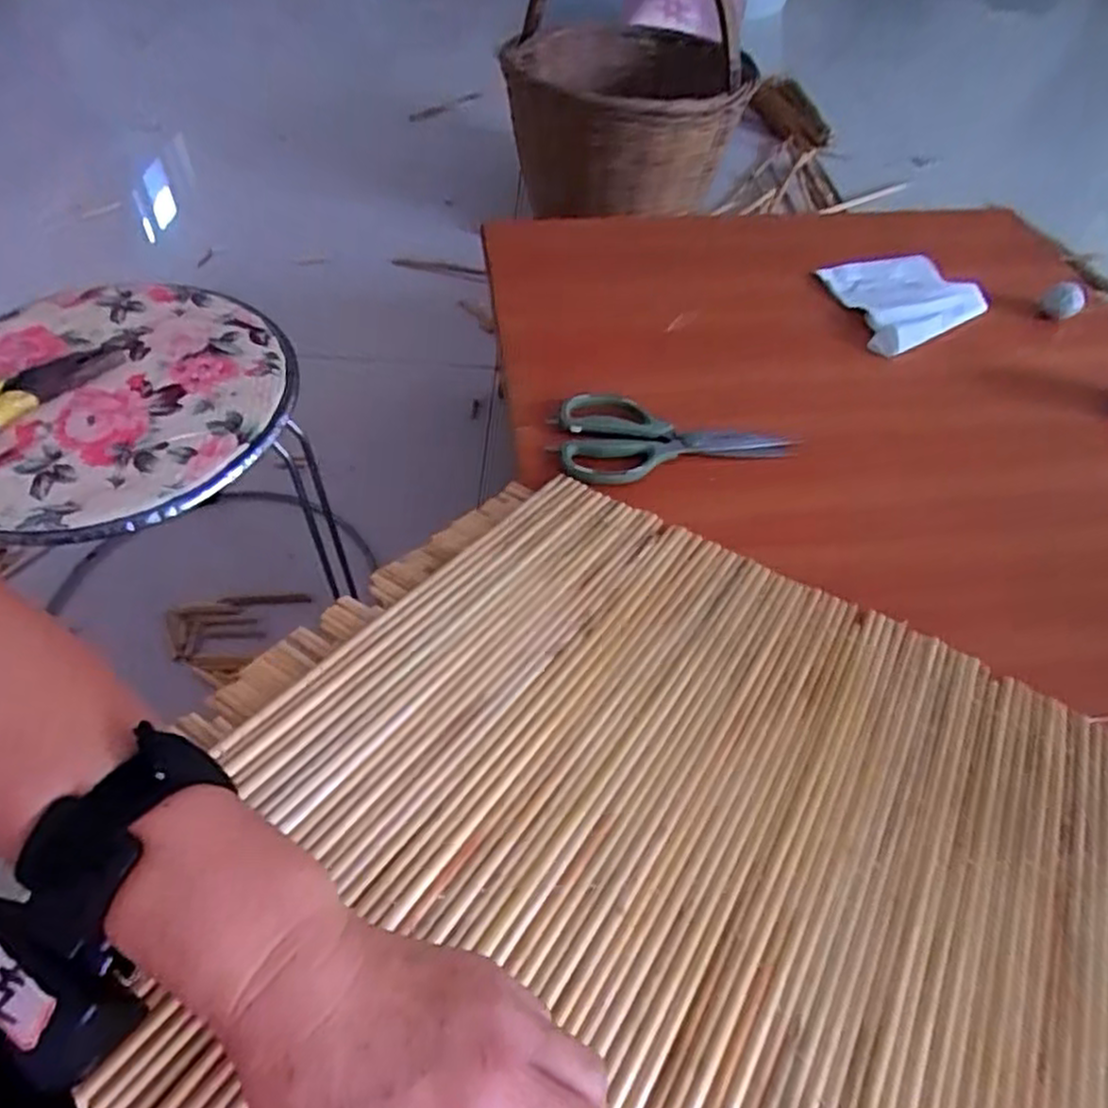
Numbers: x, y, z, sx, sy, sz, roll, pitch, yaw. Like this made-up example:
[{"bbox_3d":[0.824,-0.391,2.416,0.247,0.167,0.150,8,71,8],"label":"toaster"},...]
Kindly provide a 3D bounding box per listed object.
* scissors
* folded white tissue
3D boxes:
[{"bbox_3d":[0.107,-0.101,0.670,0.215,0.021,0.094,3,51,-1],"label":"scissors"},{"bbox_3d":[0.372,-0.290,0.825,0.165,0.019,0.149,-24,56,-20],"label":"folded white tissue"}]

